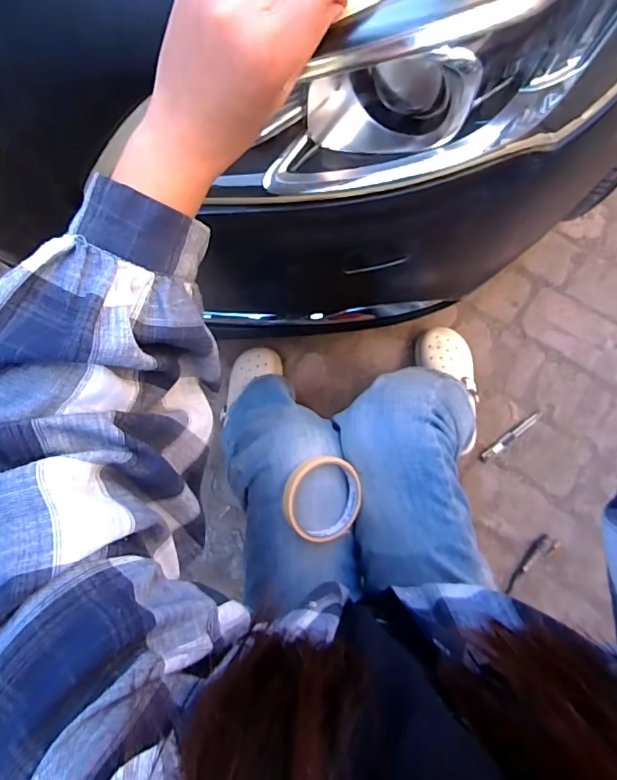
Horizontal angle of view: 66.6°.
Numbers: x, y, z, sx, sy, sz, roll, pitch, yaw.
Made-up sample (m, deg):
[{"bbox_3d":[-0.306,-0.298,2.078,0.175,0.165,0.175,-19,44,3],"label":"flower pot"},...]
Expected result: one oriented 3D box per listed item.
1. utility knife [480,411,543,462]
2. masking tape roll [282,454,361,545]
[{"bbox_3d":[0.394,0.090,0.913,0.144,0.017,0.018,-40,81,-2],"label":"utility knife"},{"bbox_3d":[0.014,0.115,0.495,0.087,0.016,0.088,4,90,-26],"label":"masking tape roll"}]

